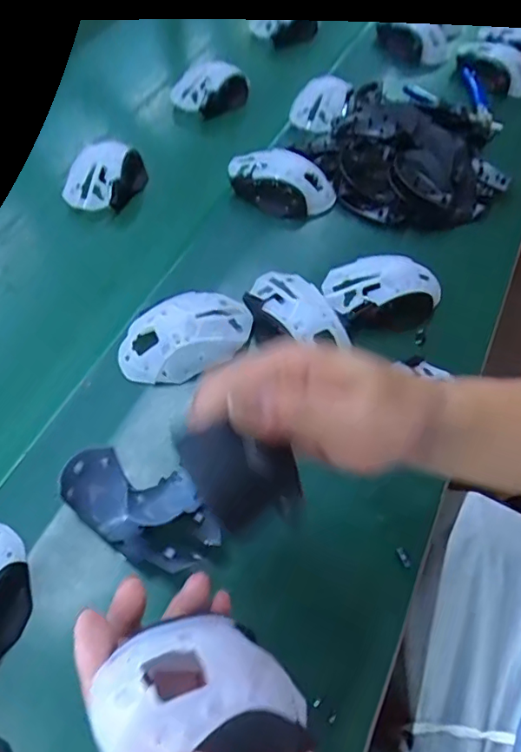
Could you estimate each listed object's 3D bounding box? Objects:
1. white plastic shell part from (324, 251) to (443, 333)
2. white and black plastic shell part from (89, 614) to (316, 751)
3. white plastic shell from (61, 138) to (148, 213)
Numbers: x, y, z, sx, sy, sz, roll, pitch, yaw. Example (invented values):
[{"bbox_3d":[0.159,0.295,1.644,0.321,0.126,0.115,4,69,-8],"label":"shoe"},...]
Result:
[{"bbox_3d":[0.118,-0.078,0.497,0.115,0.038,0.071,-1,57,-2],"label":"white plastic shell part"},{"bbox_3d":[-0.023,0.139,0.226,0.035,0.091,0.058,-50,35,12],"label":"white and black plastic shell part"},{"bbox_3d":[-0.173,-0.219,0.587,0.072,0.027,0.093,11,58,5],"label":"white plastic shell"}]

